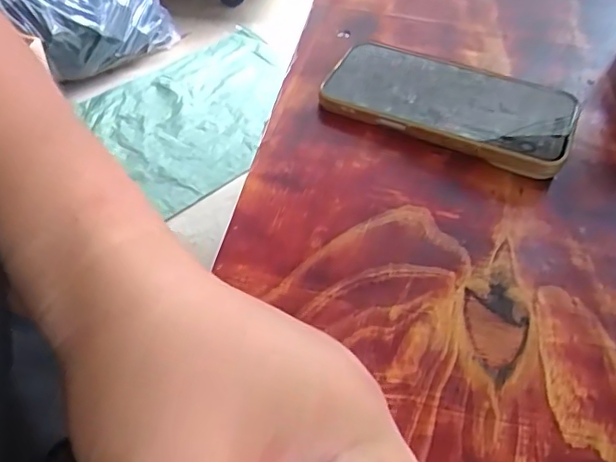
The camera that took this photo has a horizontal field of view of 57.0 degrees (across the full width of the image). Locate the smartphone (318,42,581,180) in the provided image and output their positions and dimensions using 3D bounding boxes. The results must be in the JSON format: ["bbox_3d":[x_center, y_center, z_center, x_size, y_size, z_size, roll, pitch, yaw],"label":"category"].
[{"bbox_3d":[0.086,-0.080,0.354,0.147,0.014,0.077,21,52,15],"label":"smartphone"}]

